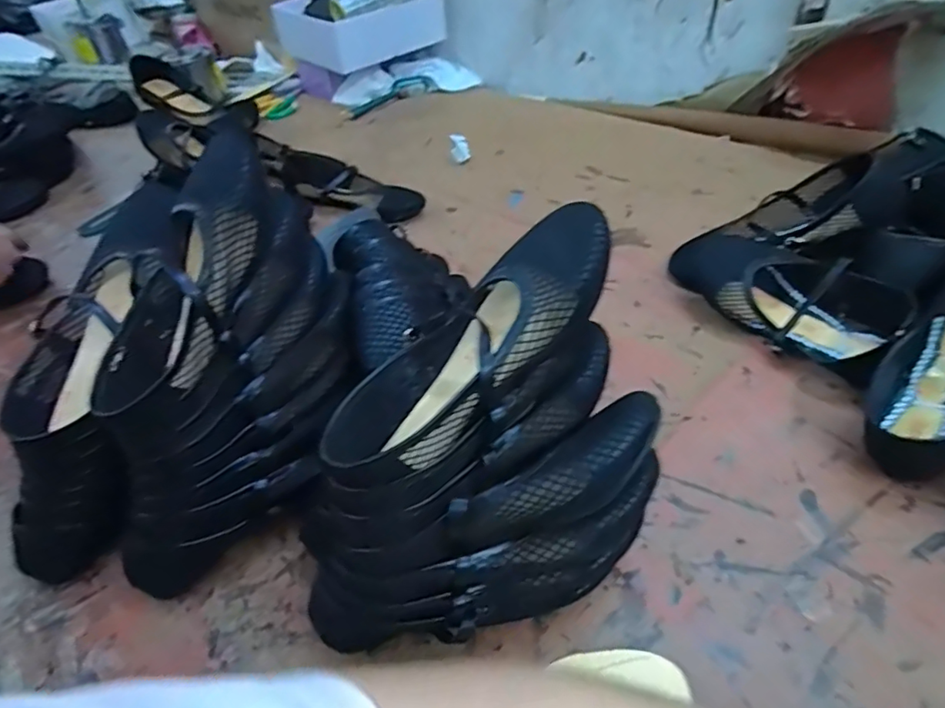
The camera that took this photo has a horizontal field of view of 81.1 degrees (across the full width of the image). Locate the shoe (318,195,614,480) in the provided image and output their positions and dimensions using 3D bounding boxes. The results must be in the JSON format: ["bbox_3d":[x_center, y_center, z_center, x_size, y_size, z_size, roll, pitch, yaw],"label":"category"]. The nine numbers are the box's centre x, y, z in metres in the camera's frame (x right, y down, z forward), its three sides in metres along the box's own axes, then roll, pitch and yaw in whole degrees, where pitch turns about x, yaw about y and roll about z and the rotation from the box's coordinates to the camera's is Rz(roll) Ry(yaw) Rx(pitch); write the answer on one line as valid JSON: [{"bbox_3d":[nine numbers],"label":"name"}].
[{"bbox_3d":[0.002,-0.006,0.363,0.223,0.055,0.083,-44,52,-6],"label":"shoe"}]

